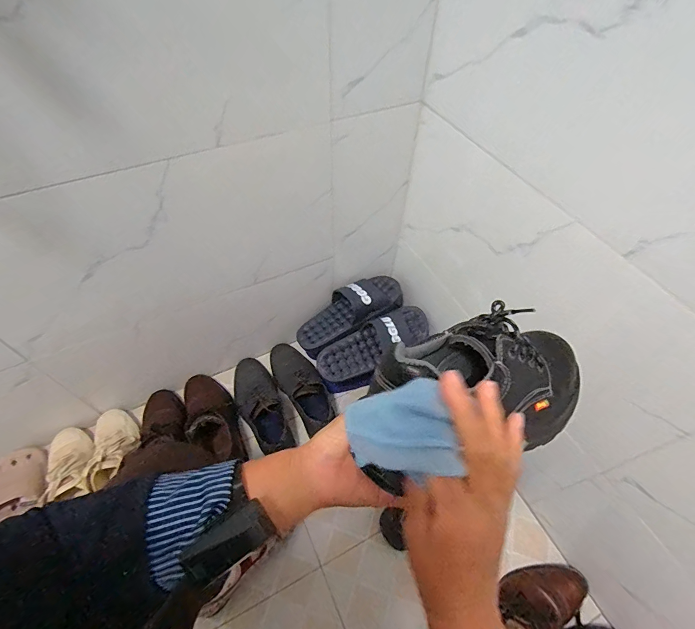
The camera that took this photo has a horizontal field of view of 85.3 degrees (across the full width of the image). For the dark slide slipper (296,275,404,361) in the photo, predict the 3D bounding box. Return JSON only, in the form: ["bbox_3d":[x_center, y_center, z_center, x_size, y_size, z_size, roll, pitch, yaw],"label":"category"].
[{"bbox_3d":[0.001,-0.009,0.899,0.276,0.073,0.115,-33,60,-1],"label":"dark slide slipper"}]

